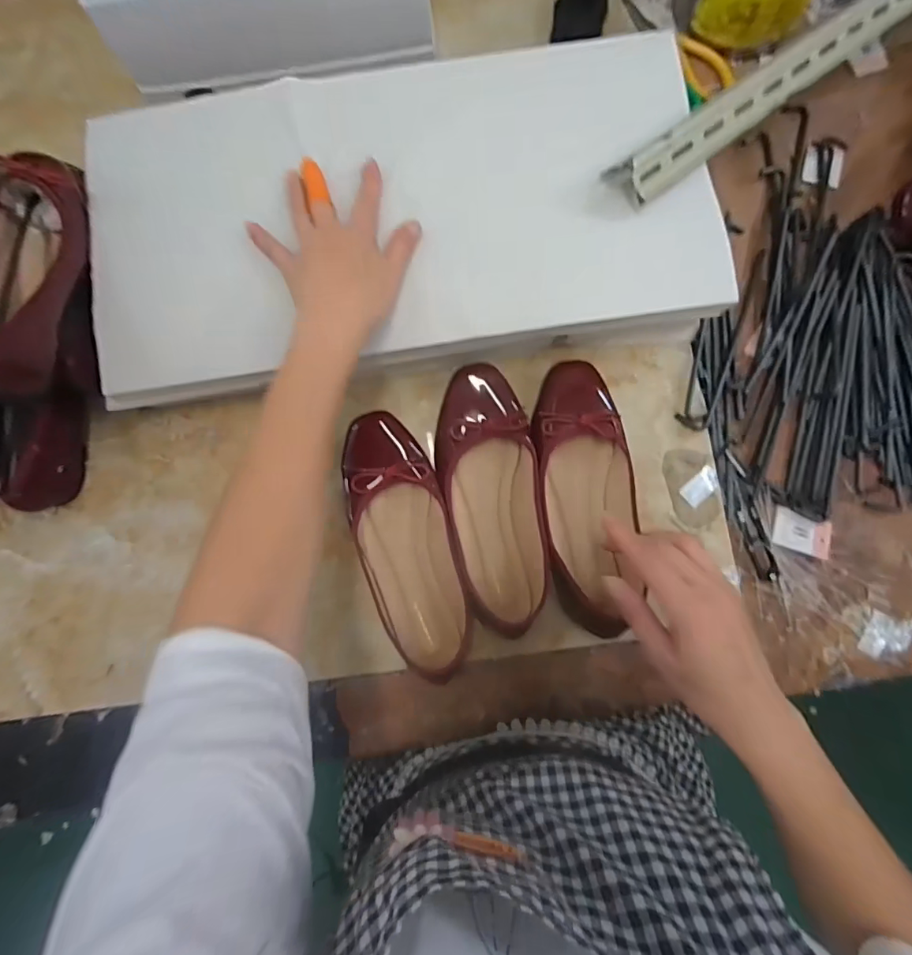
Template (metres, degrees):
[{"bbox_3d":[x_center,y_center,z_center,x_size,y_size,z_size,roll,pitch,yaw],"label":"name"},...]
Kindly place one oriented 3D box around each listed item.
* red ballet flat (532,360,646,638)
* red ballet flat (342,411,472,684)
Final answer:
[{"bbox_3d":[0.120,0.014,0.447,0.093,0.045,0.234,1,78,1],"label":"red ballet flat"},{"bbox_3d":[-0.046,0.057,0.446,0.085,0.055,0.232,-15,86,0],"label":"red ballet flat"}]

